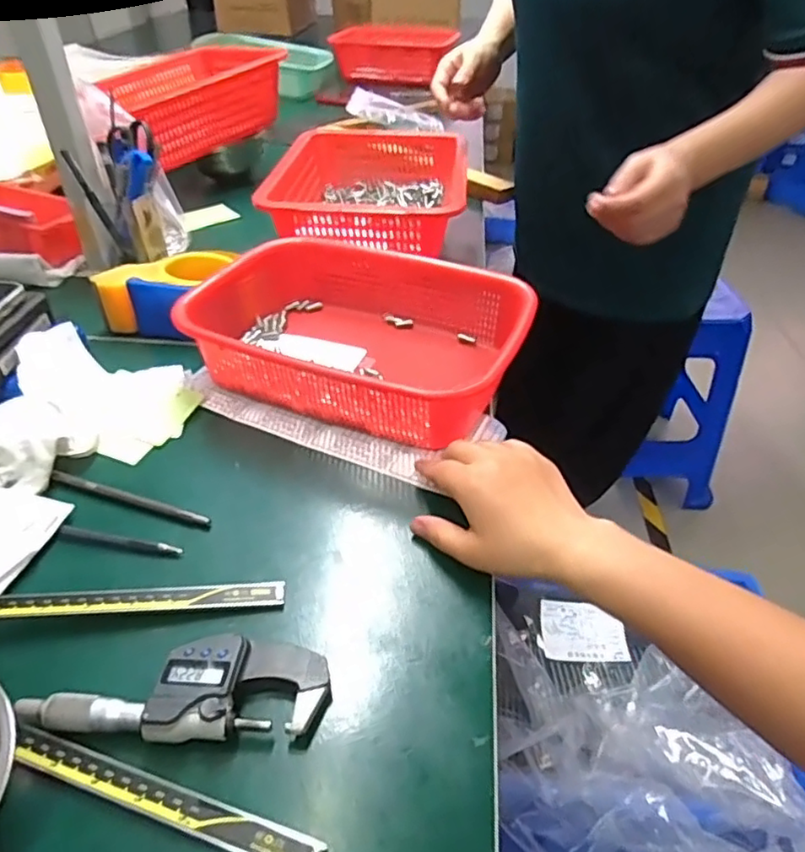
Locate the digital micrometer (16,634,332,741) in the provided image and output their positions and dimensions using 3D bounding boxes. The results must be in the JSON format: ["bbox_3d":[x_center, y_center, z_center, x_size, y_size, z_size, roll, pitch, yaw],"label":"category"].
[{"bbox_3d":[-0.122,0.145,0.340,0.158,0.020,0.054,-3,41,-5],"label":"digital micrometer"}]

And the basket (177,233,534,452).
[{"bbox_3d":[-0.043,-0.083,0.568,0.267,0.087,0.194,17,43,18],"label":"basket"}]

